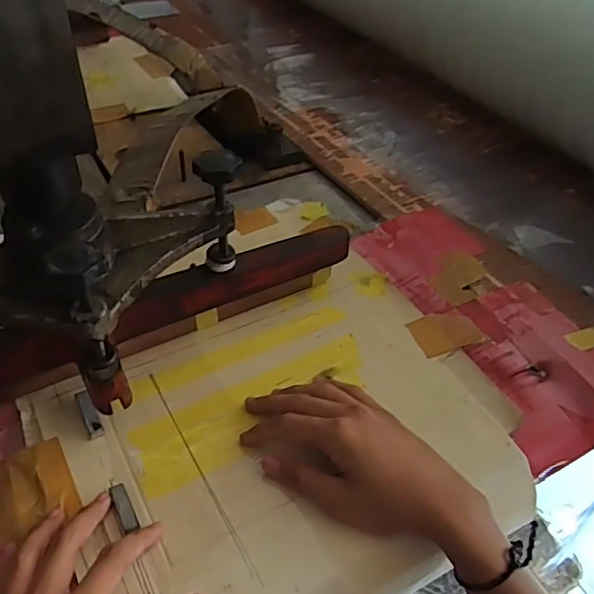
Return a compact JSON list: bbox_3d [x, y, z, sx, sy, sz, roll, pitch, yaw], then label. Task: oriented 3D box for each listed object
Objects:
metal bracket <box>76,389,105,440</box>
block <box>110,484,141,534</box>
[{"bbox_3d":[-0.158,0.089,0.437,0.012,0.008,0.045,-19,46,-22],"label":"metal bracket"},{"bbox_3d":[-0.116,0.142,0.384,0.011,0.007,0.036,-17,45,-21],"label":"block"}]

